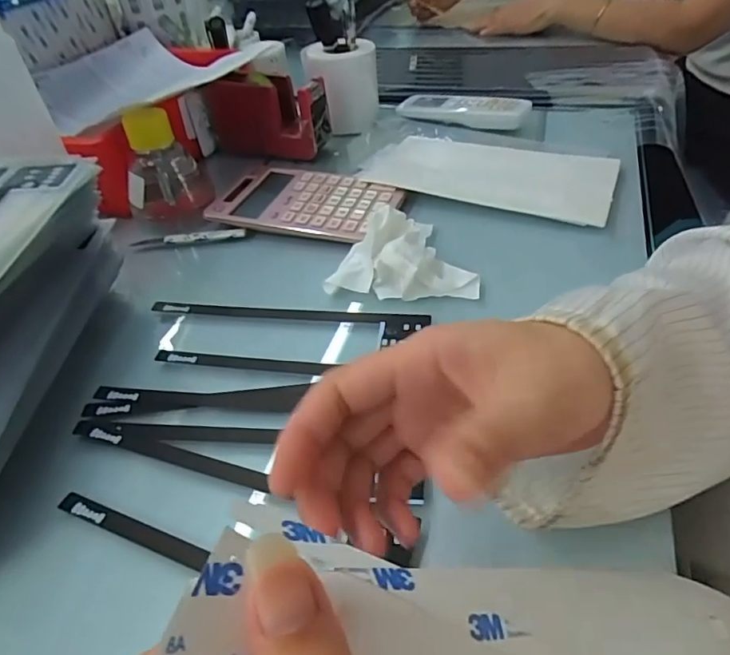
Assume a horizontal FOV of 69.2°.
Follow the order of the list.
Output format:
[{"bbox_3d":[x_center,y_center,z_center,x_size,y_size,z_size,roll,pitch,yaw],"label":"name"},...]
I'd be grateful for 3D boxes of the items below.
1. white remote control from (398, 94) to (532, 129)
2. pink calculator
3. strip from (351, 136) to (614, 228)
[{"bbox_3d":[0.120,-0.269,0.653,0.158,0.027,0.051,16,45,23],"label":"white remote control"},{"bbox_3d":[-0.059,-0.126,0.522,0.173,0.011,0.108,13,44,20],"label":"pink calculator"},{"bbox_3d":[0.124,-0.161,0.546,0.245,0.008,0.138,15,42,23],"label":"strip"}]

